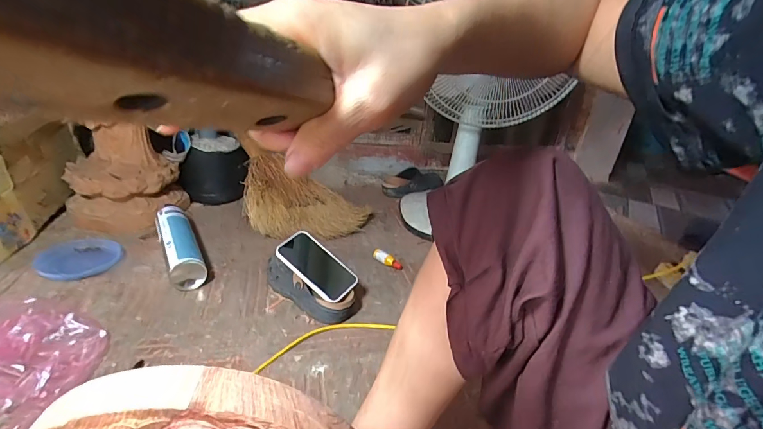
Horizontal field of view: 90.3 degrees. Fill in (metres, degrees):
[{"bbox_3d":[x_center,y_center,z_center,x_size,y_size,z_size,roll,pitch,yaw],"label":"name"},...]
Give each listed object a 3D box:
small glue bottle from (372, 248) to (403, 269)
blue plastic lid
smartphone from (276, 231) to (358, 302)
[{"bbox_3d":[0.013,0.101,0.861,0.073,0.028,0.023,24,29,34],"label":"small glue bottle"},{"bbox_3d":[-0.589,0.080,0.752,0.126,0.030,0.133,-3,26,-22],"label":"blue plastic lid"},{"bbox_3d":[-0.115,0.094,0.686,0.142,0.017,0.074,43,49,4],"label":"smartphone"}]

